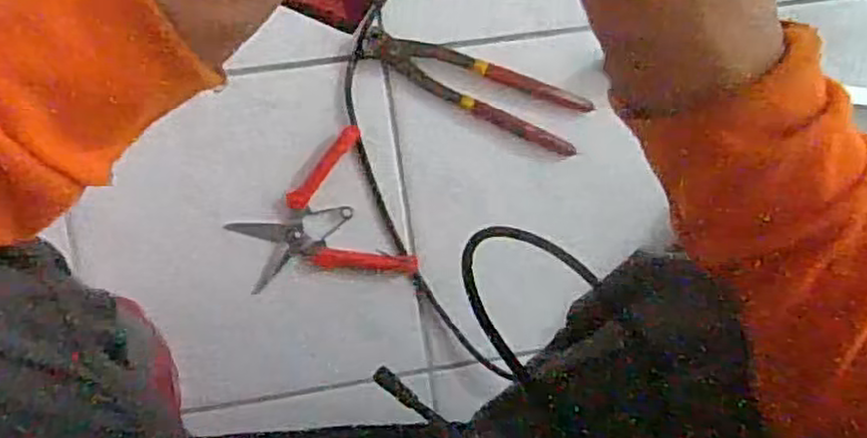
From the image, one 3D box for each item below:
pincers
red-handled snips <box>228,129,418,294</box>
[{"bbox_3d":[0.040,-0.126,0.668,0.215,0.017,0.055,24,89,-5],"label":"pincers"},{"bbox_3d":[-0.107,0.009,0.658,0.139,0.009,0.139,-25,93,-4],"label":"red-handled snips"}]

